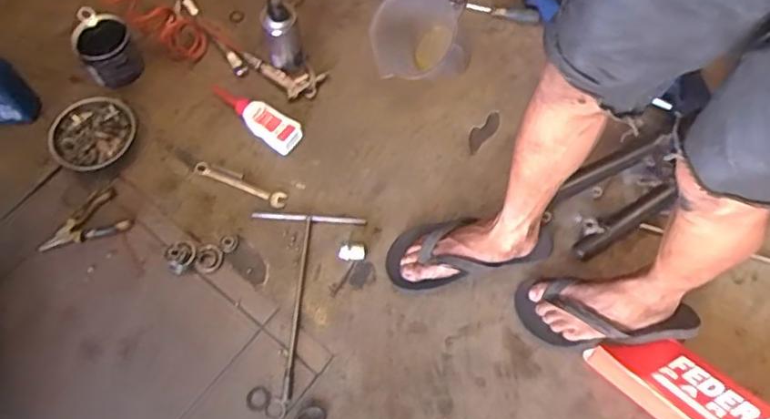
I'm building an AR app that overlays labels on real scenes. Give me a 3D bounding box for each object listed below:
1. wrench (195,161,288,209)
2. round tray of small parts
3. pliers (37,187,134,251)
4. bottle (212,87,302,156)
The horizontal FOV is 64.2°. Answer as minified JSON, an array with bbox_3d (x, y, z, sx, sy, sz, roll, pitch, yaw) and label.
[{"bbox_3d":[-0.273,-0.050,1.148,0.196,0.005,0.031,22,66,13],"label":"wrench"},{"bbox_3d":[-0.579,-0.155,1.212,0.159,0.026,0.175,-28,65,-11],"label":"round tray of small parts"},{"bbox_3d":[-0.559,0.017,1.142,0.167,0.007,0.094,-14,65,-5],"label":"pliers"},{"bbox_3d":[-0.256,-0.183,1.186,0.214,0.045,0.062,31,68,16],"label":"bottle"}]

